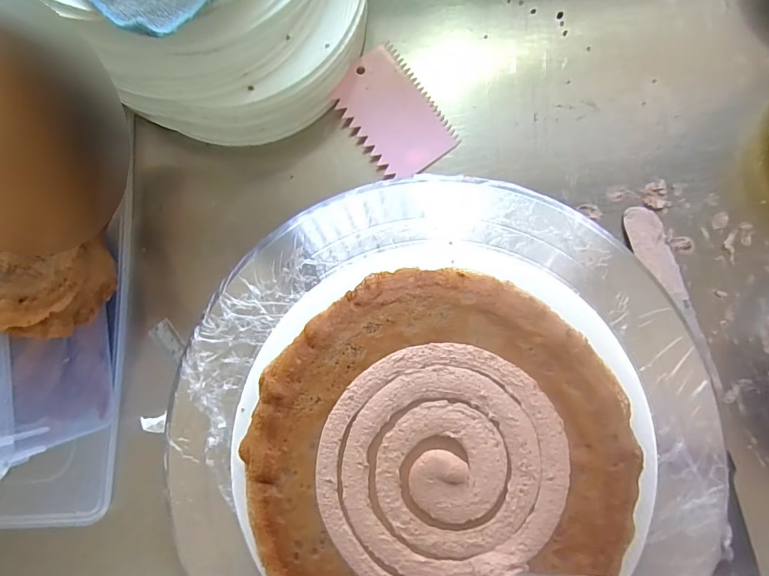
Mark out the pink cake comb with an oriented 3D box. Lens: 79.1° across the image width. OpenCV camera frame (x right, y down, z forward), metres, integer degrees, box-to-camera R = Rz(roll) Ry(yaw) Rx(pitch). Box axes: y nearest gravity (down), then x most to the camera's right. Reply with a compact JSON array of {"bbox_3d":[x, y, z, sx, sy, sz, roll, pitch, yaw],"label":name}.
[{"bbox_3d":[0.007,-0.150,0.403,0.065,0.004,0.108,-38,89,-7],"label":"pink cake comb"}]

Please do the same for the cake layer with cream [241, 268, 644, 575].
[{"bbox_3d":[0.023,0.082,0.227,0.167,0.042,0.172,0,84,2],"label":"cake layer with cream"}]

